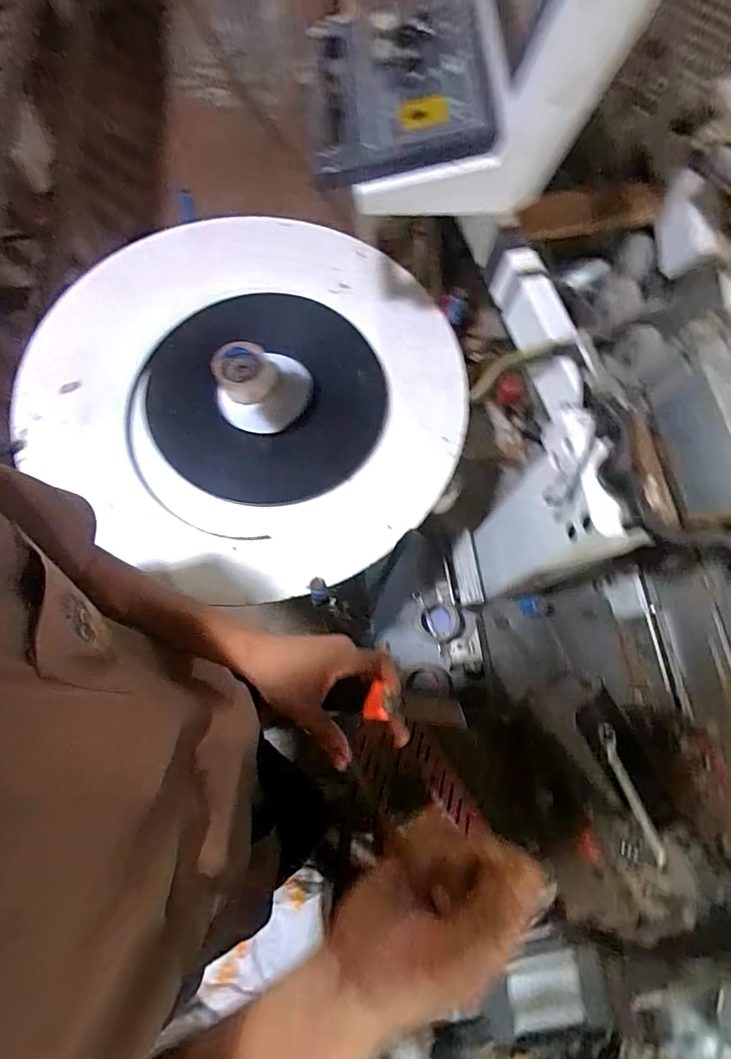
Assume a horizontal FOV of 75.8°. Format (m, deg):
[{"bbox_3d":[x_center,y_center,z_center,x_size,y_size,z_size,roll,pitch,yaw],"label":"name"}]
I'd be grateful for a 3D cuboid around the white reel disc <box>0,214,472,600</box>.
[{"bbox_3d":[-0.195,-0.279,0.840,0.753,0.074,0.718,1,72,-2],"label":"white reel disc"}]

